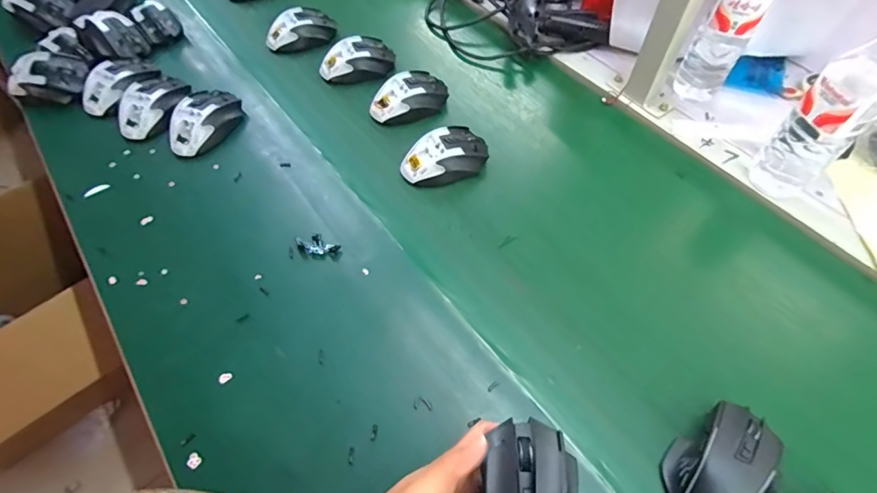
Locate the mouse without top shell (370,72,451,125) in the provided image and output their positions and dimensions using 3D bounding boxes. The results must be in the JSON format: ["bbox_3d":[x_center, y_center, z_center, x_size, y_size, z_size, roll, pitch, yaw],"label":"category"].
[{"bbox_3d":[-0.043,-0.217,0.662,0.118,0.038,0.066,-20,59,-12],"label":"mouse without top shell"}]

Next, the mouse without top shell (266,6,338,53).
[{"bbox_3d":[-0.229,-0.358,0.761,0.118,0.046,0.062,-16,58,-10],"label":"mouse without top shell"}]

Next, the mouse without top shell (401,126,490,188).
[{"bbox_3d":[0.008,-0.117,0.598,0.116,0.045,0.069,-27,61,-16],"label":"mouse without top shell"}]

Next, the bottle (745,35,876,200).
[{"bbox_3d":[0.430,-0.143,0.498,0.068,0.230,0.070,-34,63,-20],"label":"bottle"}]

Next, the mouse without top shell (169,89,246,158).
[{"bbox_3d":[-0.321,-0.174,0.628,0.070,0.036,0.113,17,58,11],"label":"mouse without top shell"}]

